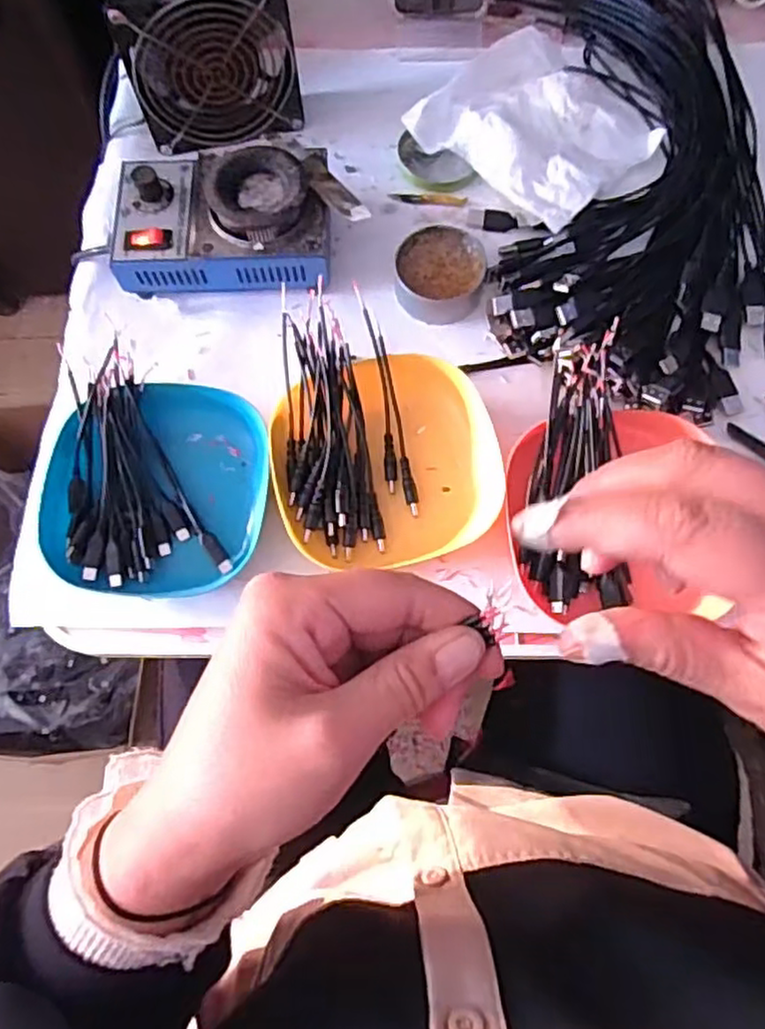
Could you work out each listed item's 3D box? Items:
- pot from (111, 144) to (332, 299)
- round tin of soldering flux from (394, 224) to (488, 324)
[{"bbox_3d":[-0.112,-0.213,0.497,0.156,0.060,0.107,-1,73,1],"label":"pot"},{"bbox_3d":[0.041,-0.173,0.495,0.064,0.027,0.058,4,73,3],"label":"round tin of soldering flux"}]

